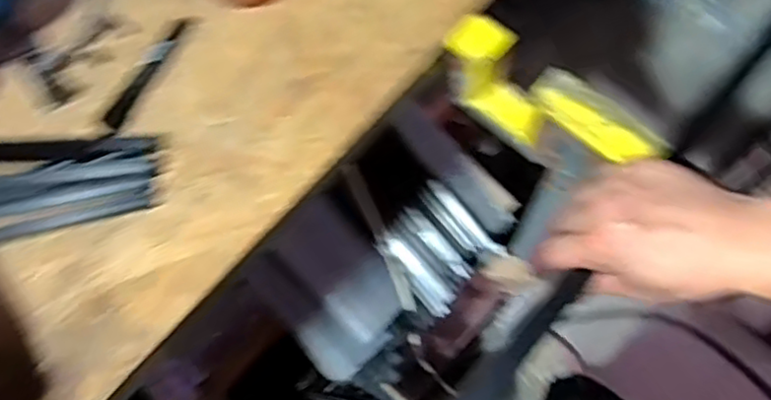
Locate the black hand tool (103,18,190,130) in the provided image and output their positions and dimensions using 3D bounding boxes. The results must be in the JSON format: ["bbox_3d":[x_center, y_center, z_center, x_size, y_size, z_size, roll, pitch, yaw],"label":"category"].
[{"bbox_3d":[-0.240,-0.131,0.680,0.021,0.009,0.132,28,74,10],"label":"black hand tool"}]

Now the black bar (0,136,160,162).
[{"bbox_3d":[-0.337,-0.047,0.663,0.225,0.009,0.022,-3,71,1],"label":"black bar"}]

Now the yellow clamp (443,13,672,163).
[{"bbox_3d":[0.168,-0.094,0.715,0.228,0.119,0.050,37,76,13],"label":"yellow clamp"}]

